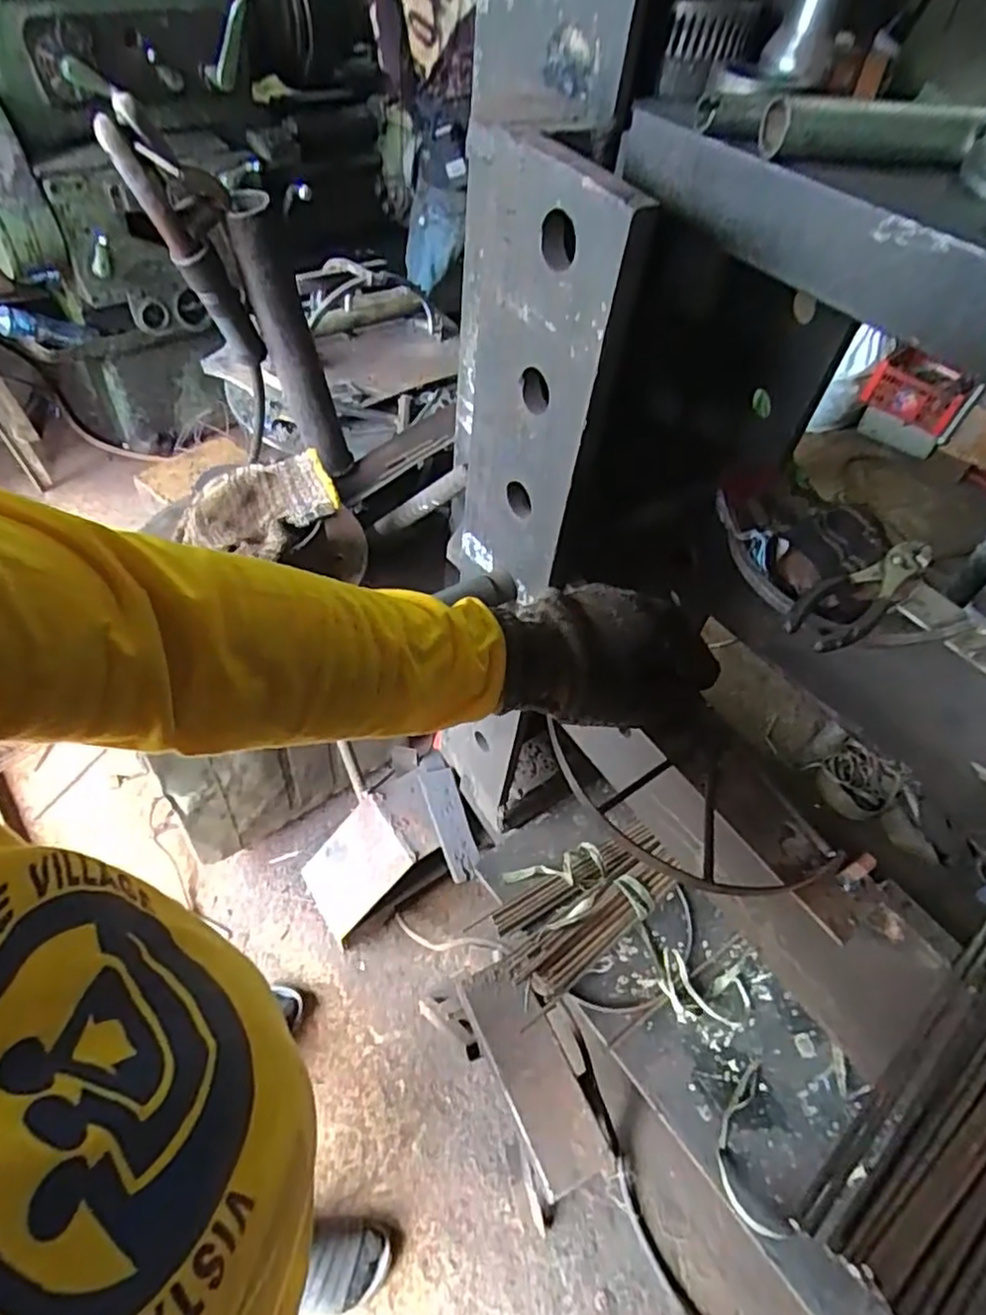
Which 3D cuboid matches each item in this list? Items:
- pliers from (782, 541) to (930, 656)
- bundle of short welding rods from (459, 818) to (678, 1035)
[{"bbox_3d":[0.311,-0.059,0.559,0.189,0.015,0.053,-35,62,-29],"label":"pliers"},{"bbox_3d":[0.121,0.344,0.951,0.278,0.037,0.168,-31,60,-27],"label":"bundle of short welding rods"}]

